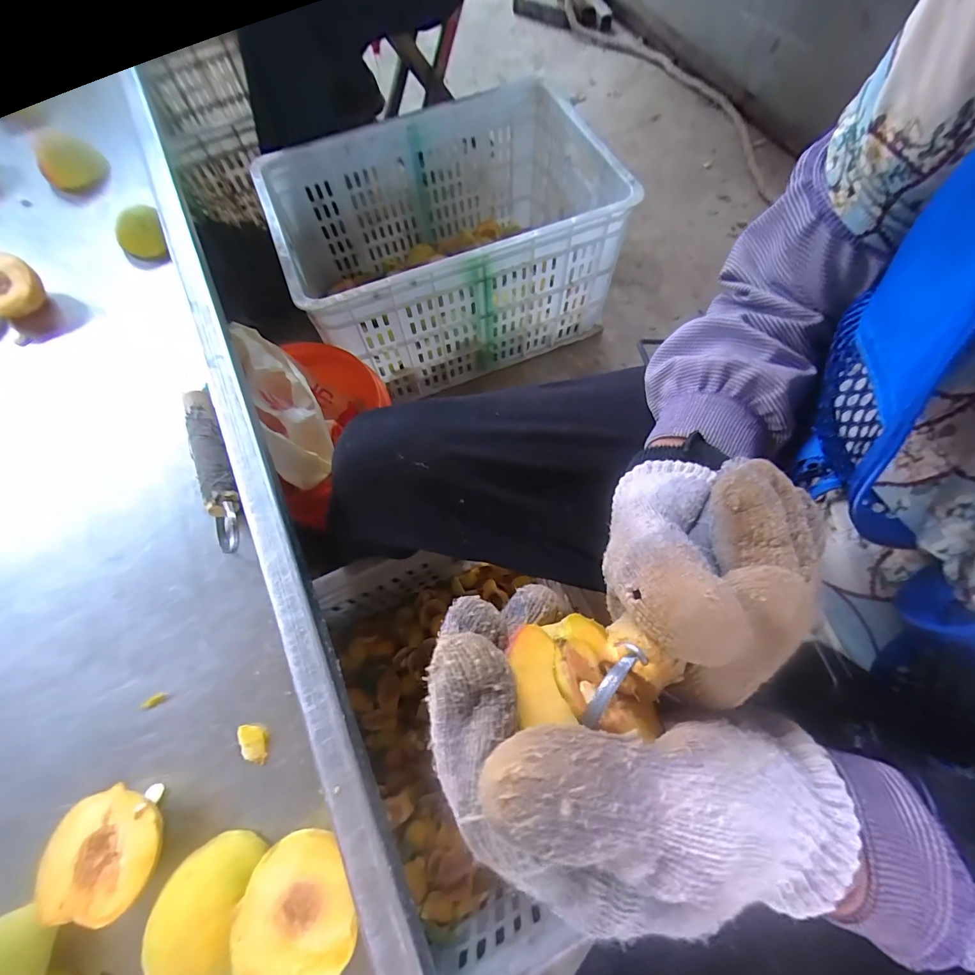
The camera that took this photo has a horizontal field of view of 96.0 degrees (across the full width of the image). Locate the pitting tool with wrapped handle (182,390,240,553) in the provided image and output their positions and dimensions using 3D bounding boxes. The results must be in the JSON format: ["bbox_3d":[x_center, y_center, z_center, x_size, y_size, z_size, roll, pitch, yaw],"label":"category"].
[{"bbox_3d":[-0.211,-0.017,0.343,0.028,0.027,0.139,-22,67,-6],"label":"pitting tool with wrapped handle"}]

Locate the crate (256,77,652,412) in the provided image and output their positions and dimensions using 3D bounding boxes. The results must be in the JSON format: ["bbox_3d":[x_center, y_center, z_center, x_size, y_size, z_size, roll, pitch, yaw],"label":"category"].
[{"bbox_3d":[-0.062,-0.441,0.808,0.560,0.286,0.391,-25,67,-8],"label":"crate"}]

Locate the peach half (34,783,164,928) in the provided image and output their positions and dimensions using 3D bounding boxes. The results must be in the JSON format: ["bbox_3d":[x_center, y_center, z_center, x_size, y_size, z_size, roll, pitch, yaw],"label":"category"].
[{"bbox_3d":[-0.209,0.202,0.248,0.059,0.027,0.055,-1,66,3],"label":"peach half"}]

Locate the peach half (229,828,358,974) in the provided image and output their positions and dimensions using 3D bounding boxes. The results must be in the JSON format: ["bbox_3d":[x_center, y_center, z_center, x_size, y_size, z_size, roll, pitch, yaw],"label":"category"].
[{"bbox_3d":[-0.099,0.221,0.230,0.053,0.030,0.062,-10,56,-22],"label":"peach half"}]

